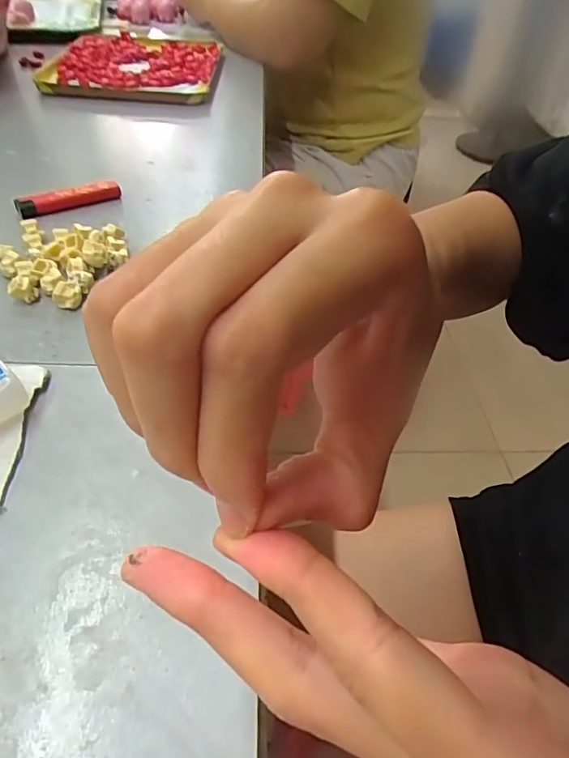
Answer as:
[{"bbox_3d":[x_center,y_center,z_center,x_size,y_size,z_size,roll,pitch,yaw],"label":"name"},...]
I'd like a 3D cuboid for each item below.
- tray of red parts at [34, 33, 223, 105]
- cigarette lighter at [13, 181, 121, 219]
[{"bbox_3d":[-0.197,-0.416,0.681,0.213,0.024,0.253,2,45,-4],"label":"tray of red parts"},{"bbox_3d":[-0.171,-0.143,0.410,0.079,0.017,0.016,-22,51,-25],"label":"cigarette lighter"}]

